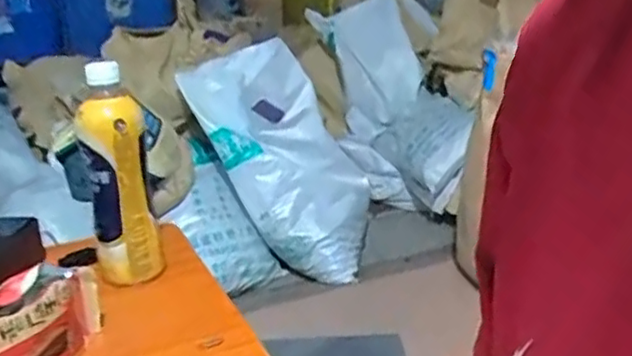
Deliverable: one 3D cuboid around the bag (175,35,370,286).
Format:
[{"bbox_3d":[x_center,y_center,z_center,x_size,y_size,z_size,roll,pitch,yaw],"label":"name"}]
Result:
[{"bbox_3d":[-0.080,-0.041,1.948,0.314,0.721,0.259,-27,16,11],"label":"bag"}]

